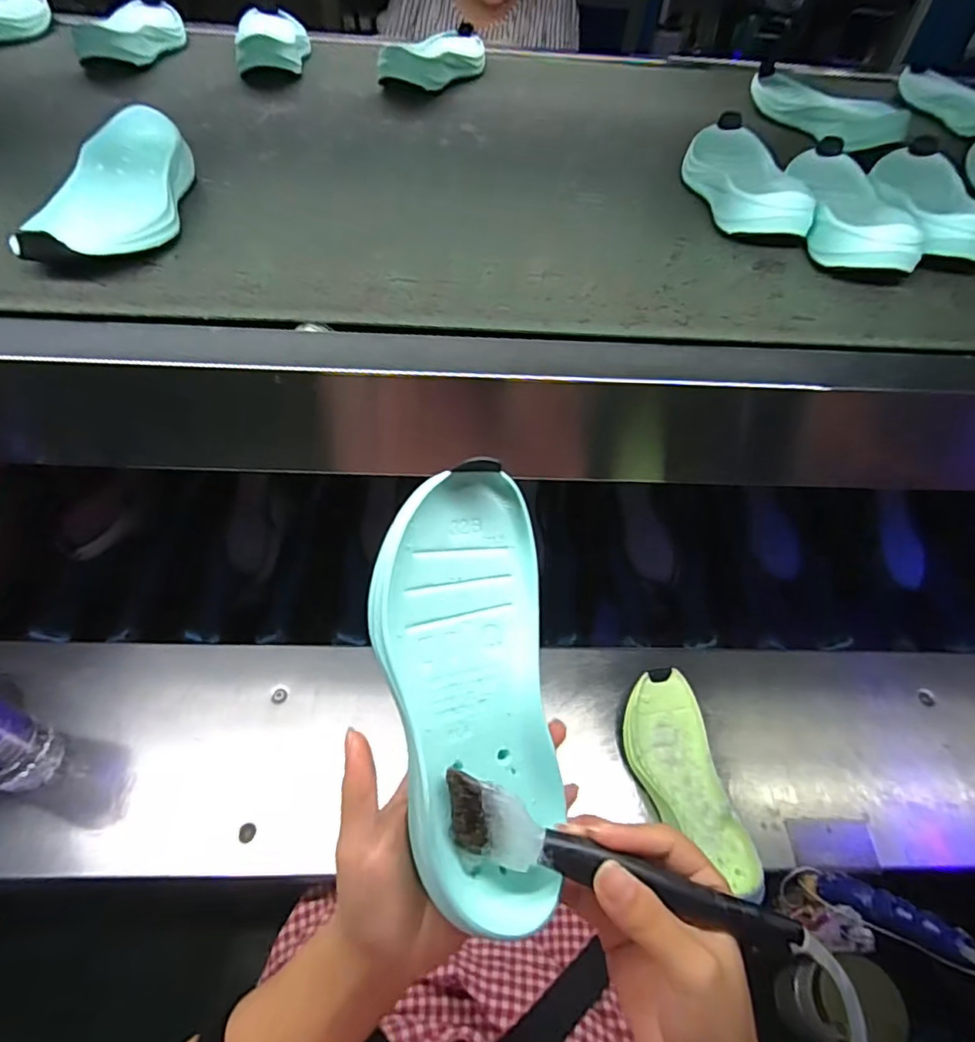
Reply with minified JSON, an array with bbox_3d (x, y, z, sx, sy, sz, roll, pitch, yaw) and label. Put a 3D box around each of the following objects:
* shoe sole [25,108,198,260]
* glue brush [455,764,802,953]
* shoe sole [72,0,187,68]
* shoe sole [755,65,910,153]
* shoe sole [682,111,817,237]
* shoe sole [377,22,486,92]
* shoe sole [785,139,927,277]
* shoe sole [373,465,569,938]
[{"bbox_3d":[-0.289,-0.261,0.442,0.082,0.043,0.216,-6,52,-8],"label":"shoe sole"},{"bbox_3d":[0.058,0.165,0.257,0.169,0.011,0.034,23,88,3],"label":"glue brush"},{"bbox_3d":[-0.444,-0.633,0.719,0.084,0.044,0.214,-5,55,-5],"label":"shoe sole"},{"bbox_3d":[0.407,-0.516,0.695,0.081,0.039,0.231,-12,54,-13],"label":"shoe sole"},{"bbox_3d":[0.248,-0.341,0.547,0.097,0.041,0.217,10,52,4],"label":"shoe sole"},{"bbox_3d":[-0.061,-0.617,0.738,0.101,0.043,0.228,10,52,4],"label":"shoe sole"},{"bbox_3d":[0.330,-0.292,0.515,0.081,0.043,0.221,9,52,3],"label":"shoe sole"},{"bbox_3d":[-0.009,0.082,0.280,0.084,0.031,0.214,-5,80,-8],"label":"shoe sole"}]

